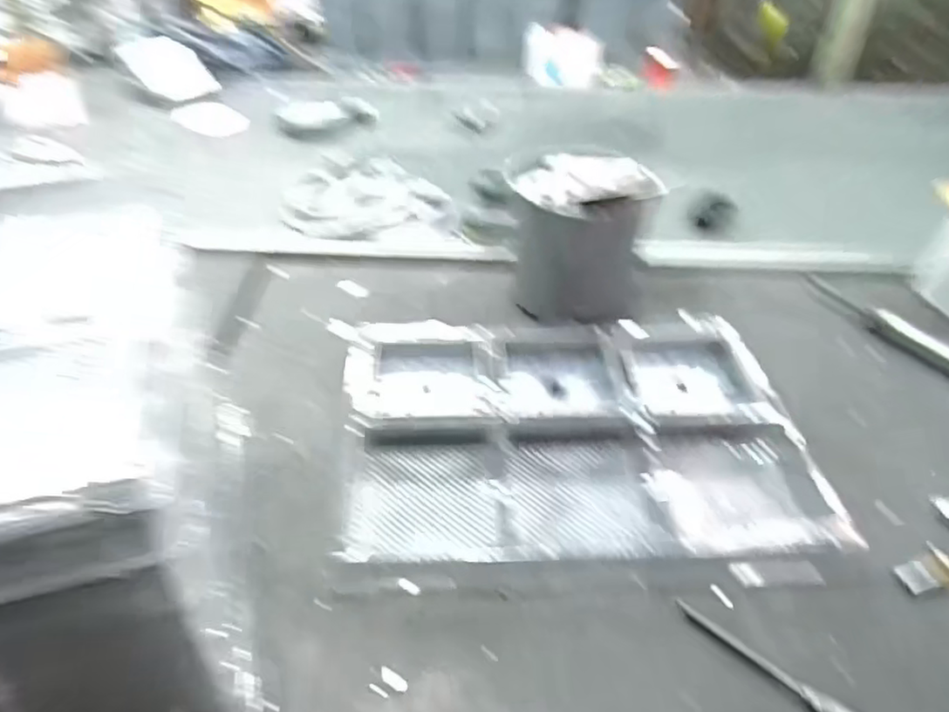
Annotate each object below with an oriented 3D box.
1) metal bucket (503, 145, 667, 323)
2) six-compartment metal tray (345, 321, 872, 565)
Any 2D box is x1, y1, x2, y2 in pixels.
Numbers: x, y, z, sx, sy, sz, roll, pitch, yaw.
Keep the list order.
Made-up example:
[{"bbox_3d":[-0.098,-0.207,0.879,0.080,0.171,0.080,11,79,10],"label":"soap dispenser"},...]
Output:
[{"bbox_3d":[0.136,-0.161,0.880,0.180,0.198,0.180,1,38,-1],"label":"metal bucket"},{"bbox_3d":[0.099,0.077,0.688,0.459,0.051,0.338,-1,38,-3],"label":"six-compartment metal tray"}]

